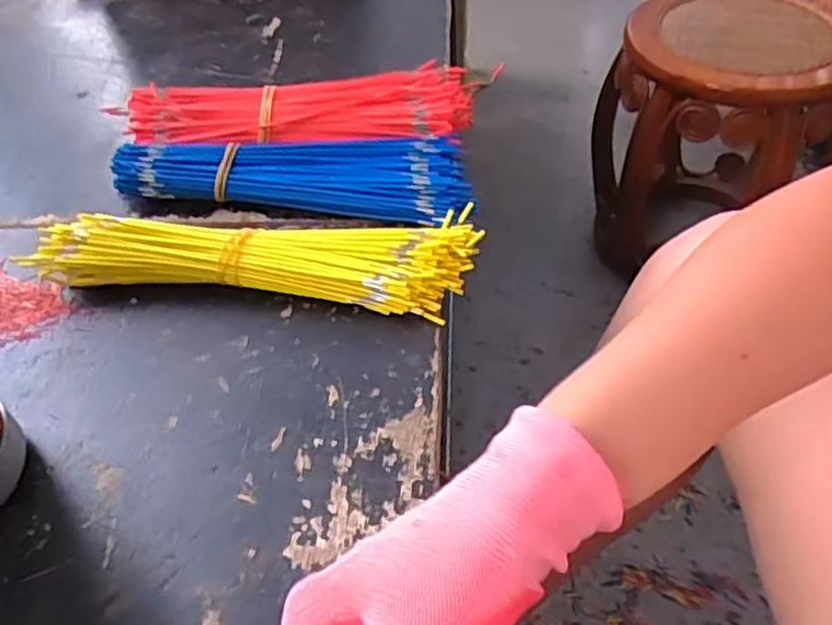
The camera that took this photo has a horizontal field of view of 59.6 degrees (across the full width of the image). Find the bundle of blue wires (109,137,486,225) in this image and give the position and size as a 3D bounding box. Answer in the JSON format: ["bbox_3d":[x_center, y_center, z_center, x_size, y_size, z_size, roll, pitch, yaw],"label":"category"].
[{"bbox_3d":[-0.083,-0.098,0.504,0.242,0.028,0.070,4,48,8],"label":"bundle of blue wires"}]

